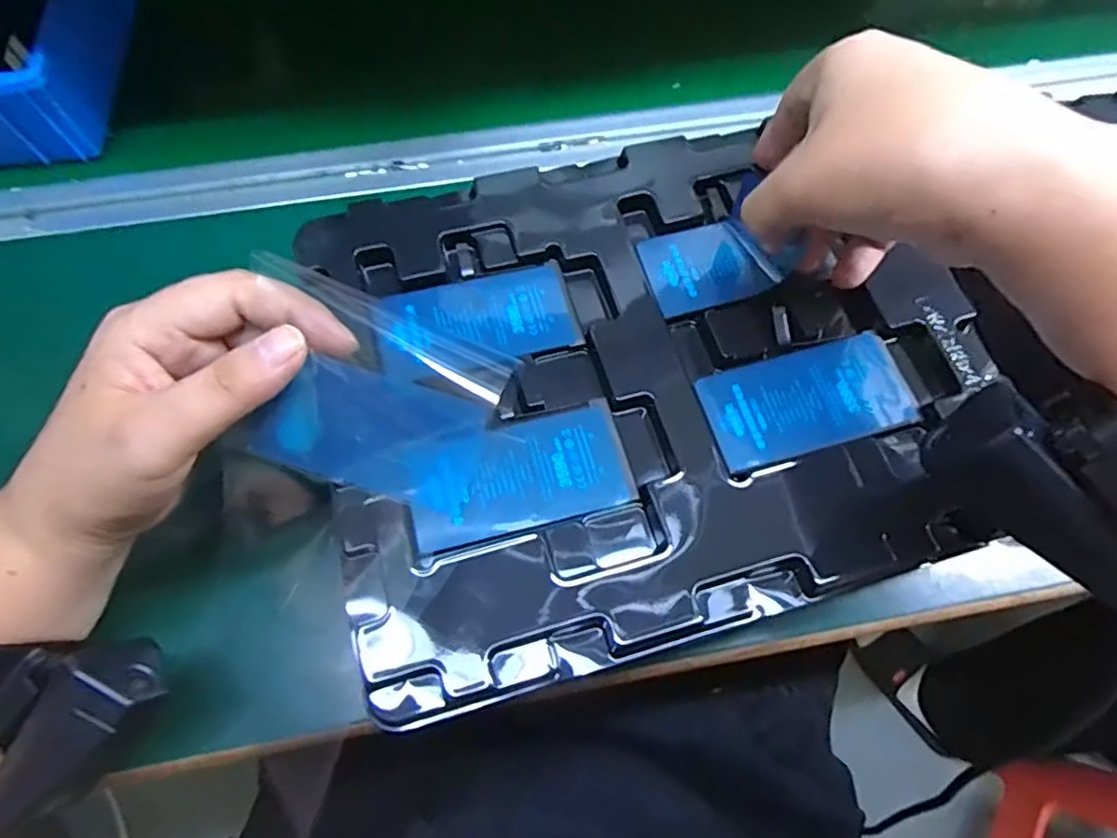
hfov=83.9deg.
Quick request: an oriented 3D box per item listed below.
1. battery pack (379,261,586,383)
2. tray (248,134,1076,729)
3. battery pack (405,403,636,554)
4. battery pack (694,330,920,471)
[{"bbox_3d":[-0.035,-0.044,0.269,0.082,0.004,0.046,-12,67,-6],"label":"battery pack"},{"bbox_3d":[0.038,-0.026,0.260,0.278,0.021,0.215,-15,67,-7],"label":"tray"},{"bbox_3d":[-0.016,0.021,0.241,0.084,0.004,0.045,-14,67,-7],"label":"battery pack"},{"bbox_3d":[0.103,-0.008,0.258,0.084,0.004,0.044,-16,67,-8],"label":"battery pack"}]

